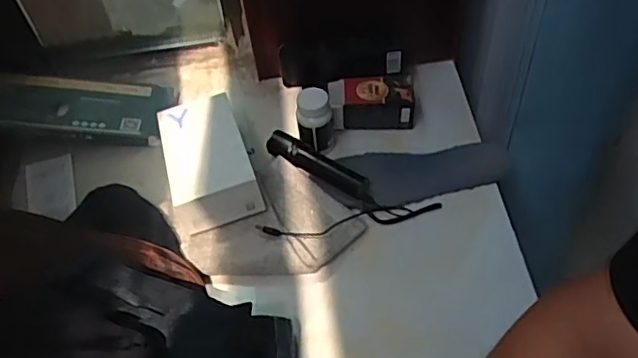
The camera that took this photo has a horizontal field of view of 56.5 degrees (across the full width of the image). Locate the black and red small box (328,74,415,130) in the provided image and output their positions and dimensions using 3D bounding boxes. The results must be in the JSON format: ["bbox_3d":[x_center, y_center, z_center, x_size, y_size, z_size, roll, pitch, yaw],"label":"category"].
[{"bbox_3d":[0.070,-0.100,0.799,0.116,0.061,0.058,2,52,6],"label":"black and red small box"}]

